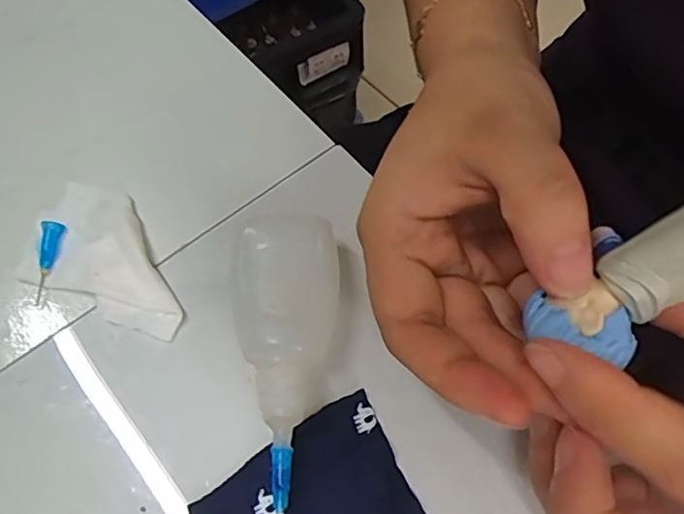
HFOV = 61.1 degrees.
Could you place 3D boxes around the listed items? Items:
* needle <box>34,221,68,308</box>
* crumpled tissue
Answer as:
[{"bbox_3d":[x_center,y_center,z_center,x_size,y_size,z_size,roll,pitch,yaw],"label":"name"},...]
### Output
[{"bbox_3d":[-0.104,0.002,0.204,0.006,0.004,0.029,6,79,2],"label":"needle"},{"bbox_3d":[-0.085,0.002,0.206,0.034,0.008,0.068,-26,67,-13],"label":"crumpled tissue"}]

